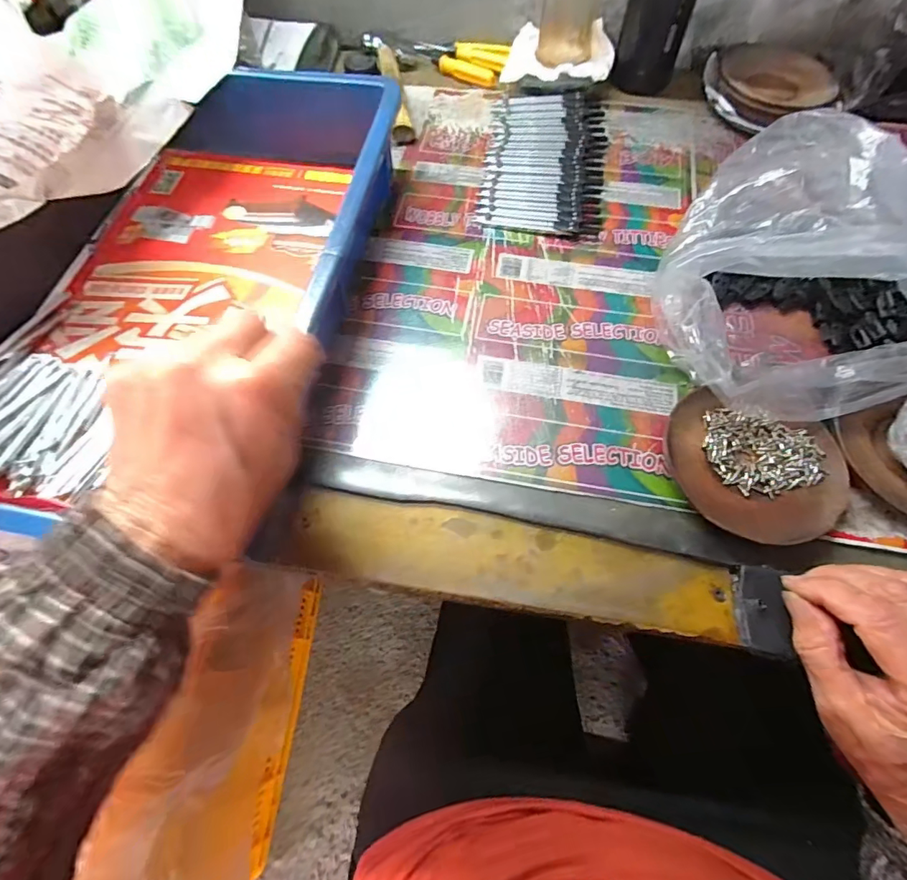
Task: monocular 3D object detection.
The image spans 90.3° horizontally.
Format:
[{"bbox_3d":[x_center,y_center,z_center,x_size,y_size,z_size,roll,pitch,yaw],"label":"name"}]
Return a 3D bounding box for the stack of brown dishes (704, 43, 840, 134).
[{"bbox_3d":[0.332,-0.380,0.487,0.123,0.036,0.108,-19,66,-8],"label":"stack of brown dishes"}]

